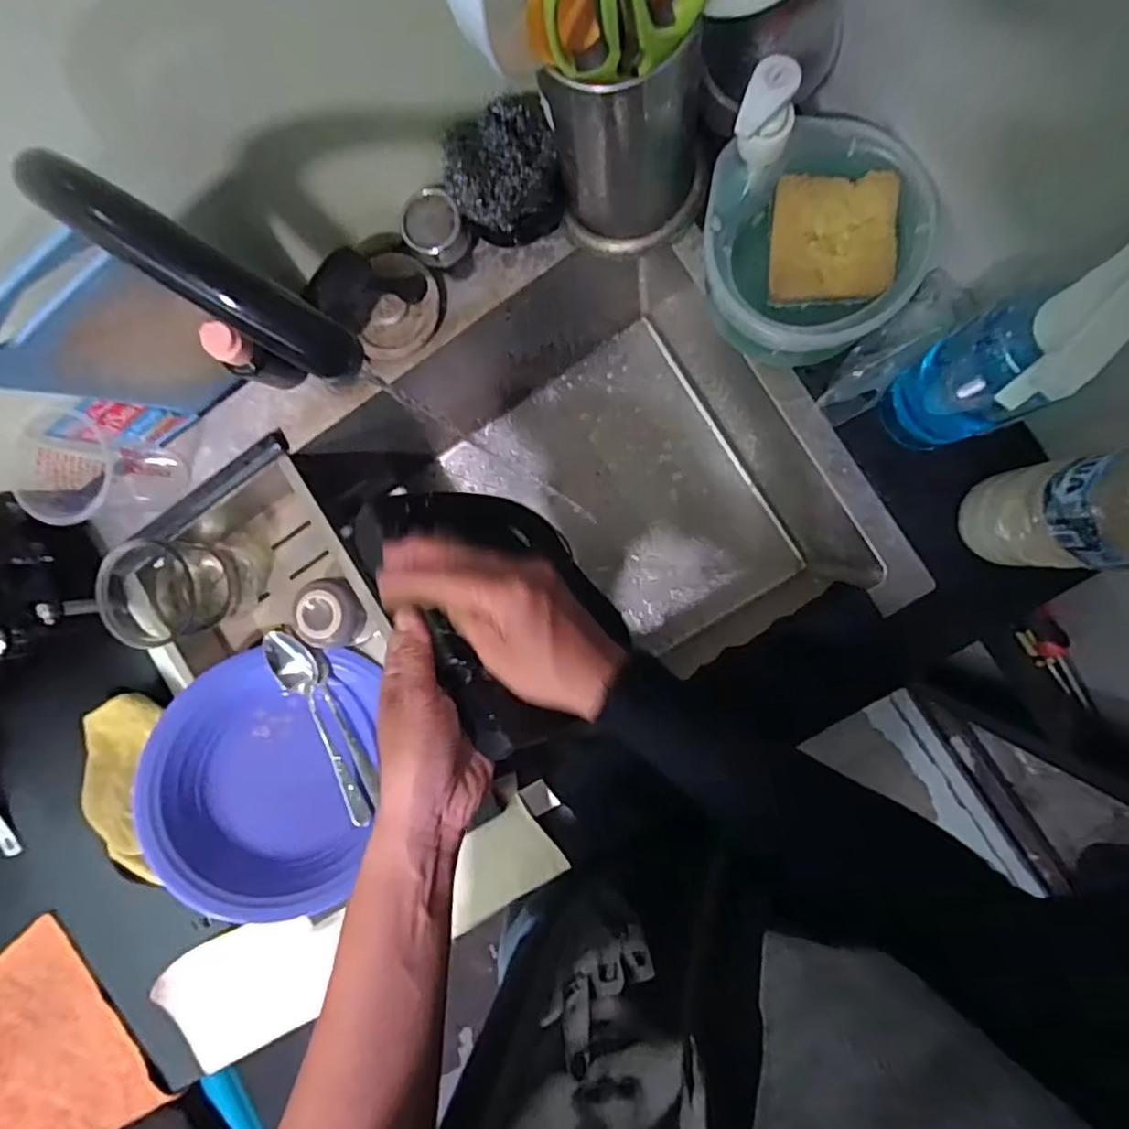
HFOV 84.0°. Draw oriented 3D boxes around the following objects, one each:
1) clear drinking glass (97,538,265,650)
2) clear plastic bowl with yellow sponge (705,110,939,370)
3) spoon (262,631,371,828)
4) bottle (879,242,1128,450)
[{"bbox_3d":[-0.348,0.023,0.567,0.101,0.101,0.092,-2,90,9],"label":"clear drinking glass"},{"bbox_3d":[0.168,-0.217,0.434,0.140,0.089,0.142,3,91,9],"label":"clear plastic bowl with yellow sponge"},{"bbox_3d":[-0.218,0.146,0.553,0.033,0.023,0.183,-23,87,8],"label":"spoon"},{"bbox_3d":[0.228,-0.102,0.351,0.071,0.228,0.060,-38,85,7],"label":"bottle"}]

